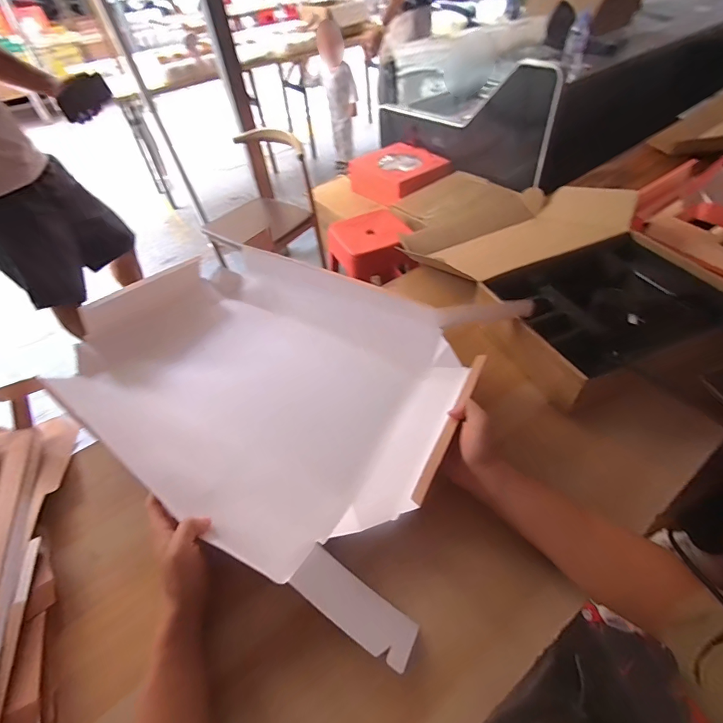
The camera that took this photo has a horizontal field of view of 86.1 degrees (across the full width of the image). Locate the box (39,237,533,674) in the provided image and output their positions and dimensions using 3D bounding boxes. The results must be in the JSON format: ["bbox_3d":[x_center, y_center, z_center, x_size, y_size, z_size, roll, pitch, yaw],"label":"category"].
[{"bbox_3d":[-0.138,0.055,0.622,0.672,0.128,0.404,24,55,24],"label":"box"}]

